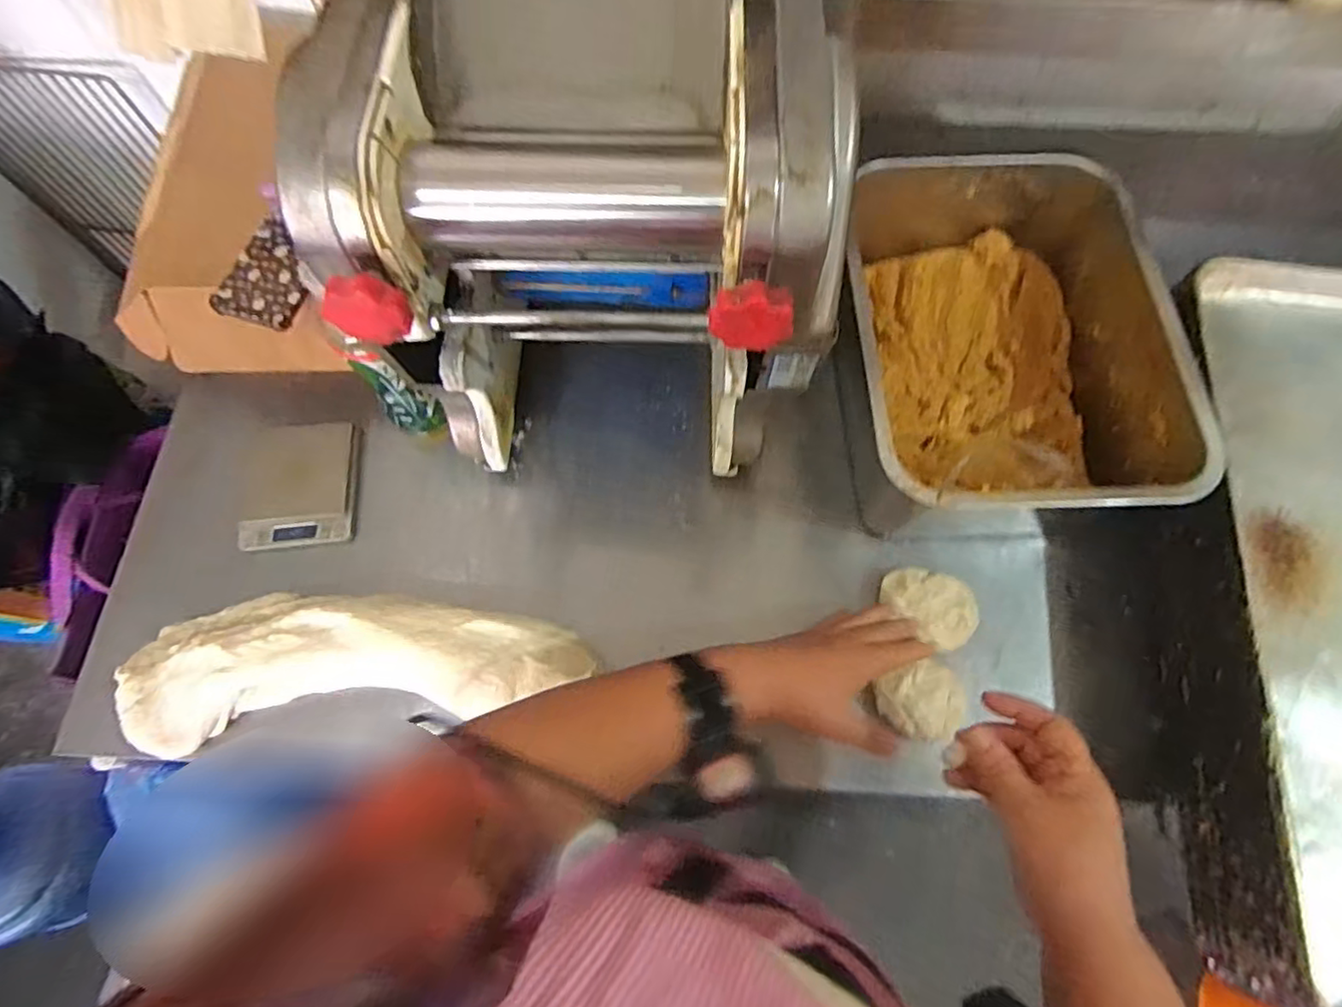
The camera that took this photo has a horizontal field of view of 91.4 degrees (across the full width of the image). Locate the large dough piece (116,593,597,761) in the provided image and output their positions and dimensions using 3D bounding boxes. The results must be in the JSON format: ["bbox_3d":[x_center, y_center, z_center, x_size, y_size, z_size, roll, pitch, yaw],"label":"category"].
[{"bbox_3d":[-0.258,0.134,0.559,0.371,0.061,0.115,-4,68,-1],"label":"large dough piece"}]

